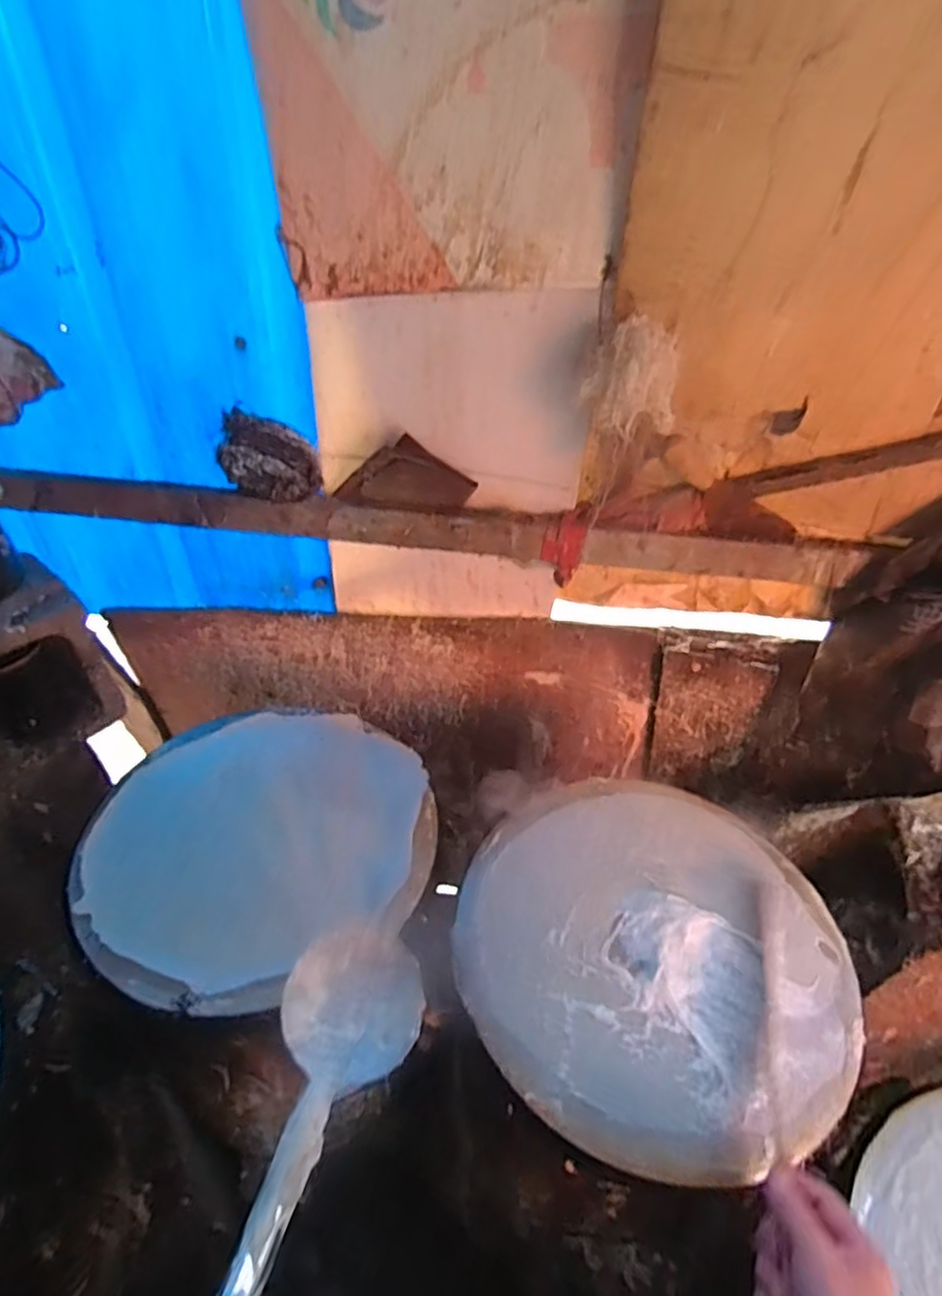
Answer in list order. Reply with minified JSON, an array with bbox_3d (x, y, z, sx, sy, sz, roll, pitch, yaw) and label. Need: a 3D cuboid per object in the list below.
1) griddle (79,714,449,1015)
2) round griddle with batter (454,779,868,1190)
[{"bbox_3d":[-0.229,0.193,0.719,0.360,0.033,0.349,1,40,-1],"label":"griddle"},{"bbox_3d":[0.178,0.284,0.633,0.361,0.035,0.352,1,40,-1],"label":"round griddle with batter"}]

